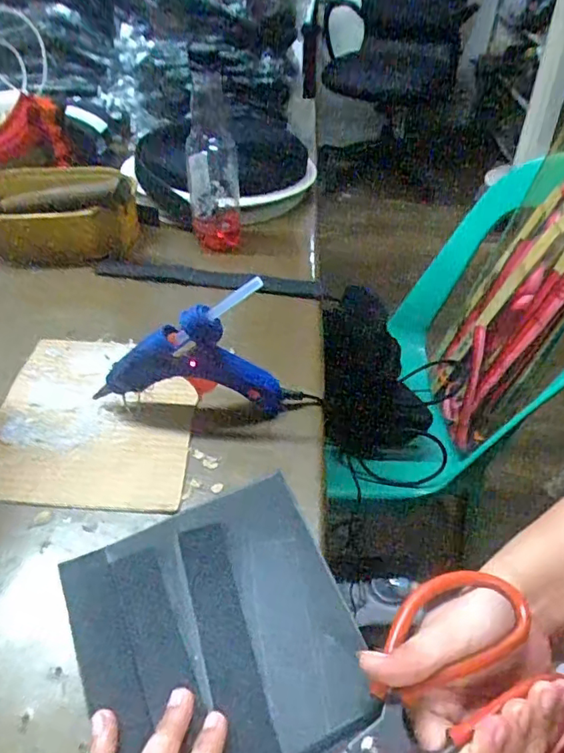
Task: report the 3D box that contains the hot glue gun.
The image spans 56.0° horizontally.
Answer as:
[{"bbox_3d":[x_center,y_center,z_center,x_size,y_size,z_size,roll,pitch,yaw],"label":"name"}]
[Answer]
[{"bbox_3d":[-0.058,-0.018,0.398,0.162,0.113,0.025,-1,42,0],"label":"hot glue gun"}]

